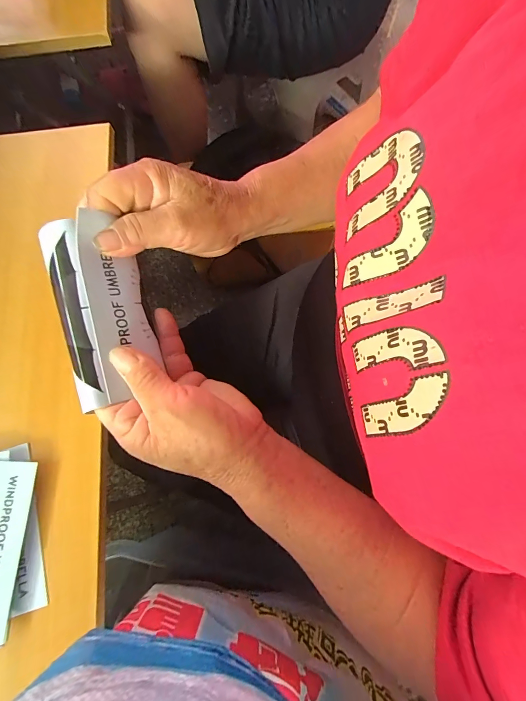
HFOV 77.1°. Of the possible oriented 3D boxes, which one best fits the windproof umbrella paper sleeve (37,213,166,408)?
[{"bbox_3d":[-0.100,-0.025,0.203,0.048,0.028,0.113,-15,83,-2],"label":"windproof umbrella paper sleeve"}]

